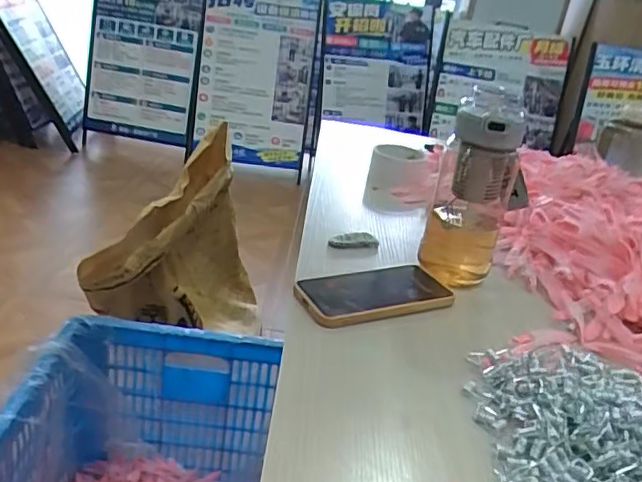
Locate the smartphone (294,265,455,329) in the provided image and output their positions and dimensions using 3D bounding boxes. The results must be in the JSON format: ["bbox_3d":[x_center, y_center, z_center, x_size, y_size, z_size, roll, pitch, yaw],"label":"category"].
[{"bbox_3d":[0.057,0.051,0.596,0.165,0.015,0.082,-5,28,-28],"label":"smartphone"}]

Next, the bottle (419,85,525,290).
[{"bbox_3d":[0.163,-0.057,0.637,0.084,0.198,0.079,9,26,21],"label":"bottle"}]

